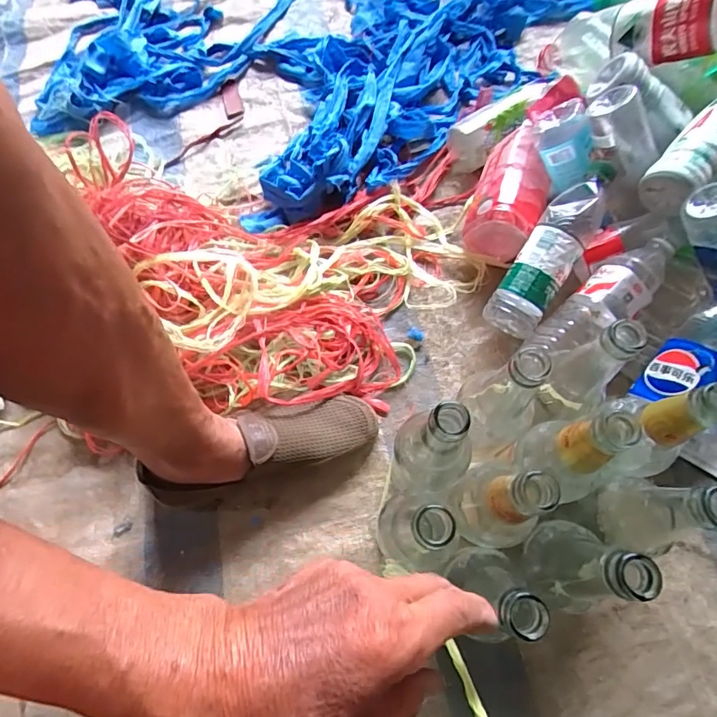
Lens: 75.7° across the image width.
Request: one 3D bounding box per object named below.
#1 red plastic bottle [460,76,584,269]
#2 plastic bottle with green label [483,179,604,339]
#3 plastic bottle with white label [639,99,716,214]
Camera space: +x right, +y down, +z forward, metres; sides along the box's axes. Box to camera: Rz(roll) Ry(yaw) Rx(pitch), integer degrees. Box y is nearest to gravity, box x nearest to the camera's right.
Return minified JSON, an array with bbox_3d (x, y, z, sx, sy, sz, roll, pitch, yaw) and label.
[{"bbox_3d":[0.216,-0.256,0.619,0.095,0.116,0.233,20,69,11],"label":"red plastic bottle"},{"bbox_3d":[0.233,-0.126,0.560,0.066,0.060,0.206,33,90,15],"label":"plastic bottle with green label"},{"bbox_3d":[0.397,-0.243,0.526,0.064,0.056,0.156,43,96,18],"label":"plastic bottle with white label"}]

